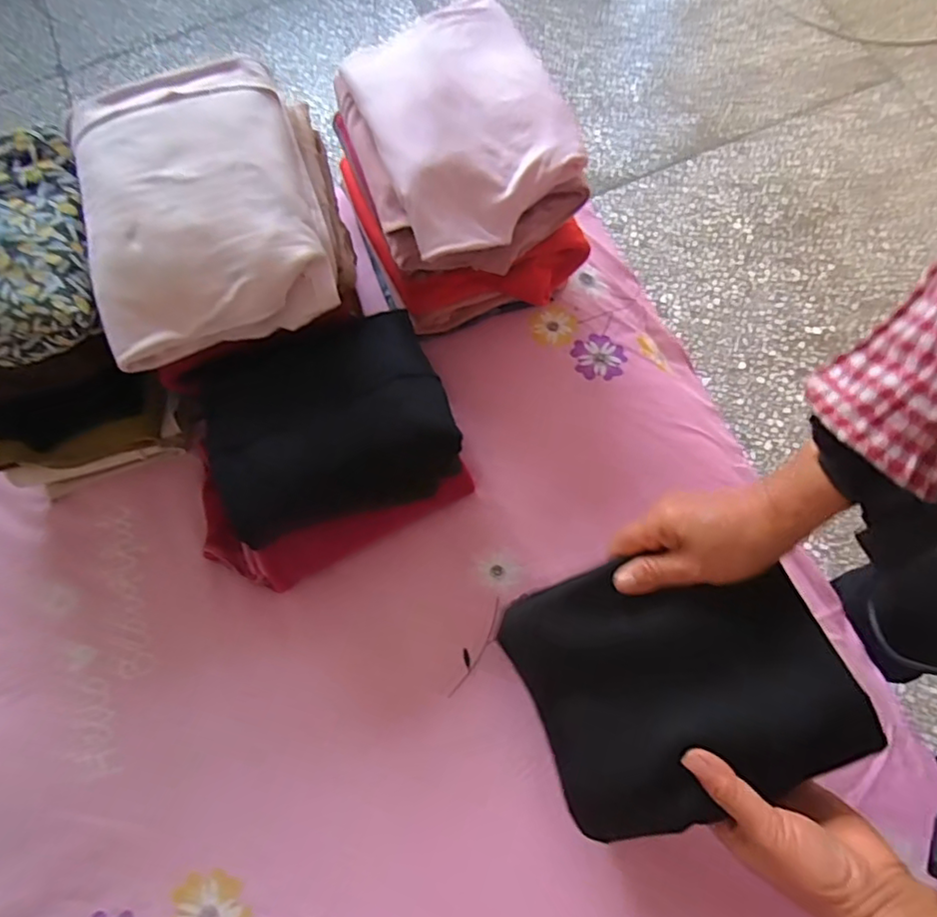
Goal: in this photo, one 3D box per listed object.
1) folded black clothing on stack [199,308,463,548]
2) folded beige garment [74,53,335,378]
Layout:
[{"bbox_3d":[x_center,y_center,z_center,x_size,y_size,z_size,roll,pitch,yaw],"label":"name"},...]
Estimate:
[{"bbox_3d":[-0.124,-0.045,0.502,0.197,0.056,0.188,-21,72,-5],"label":"folded black clothing on stack"},{"bbox_3d":[-0.224,-0.217,0.491,0.187,0.071,0.241,-16,71,-4],"label":"folded beige garment"}]

